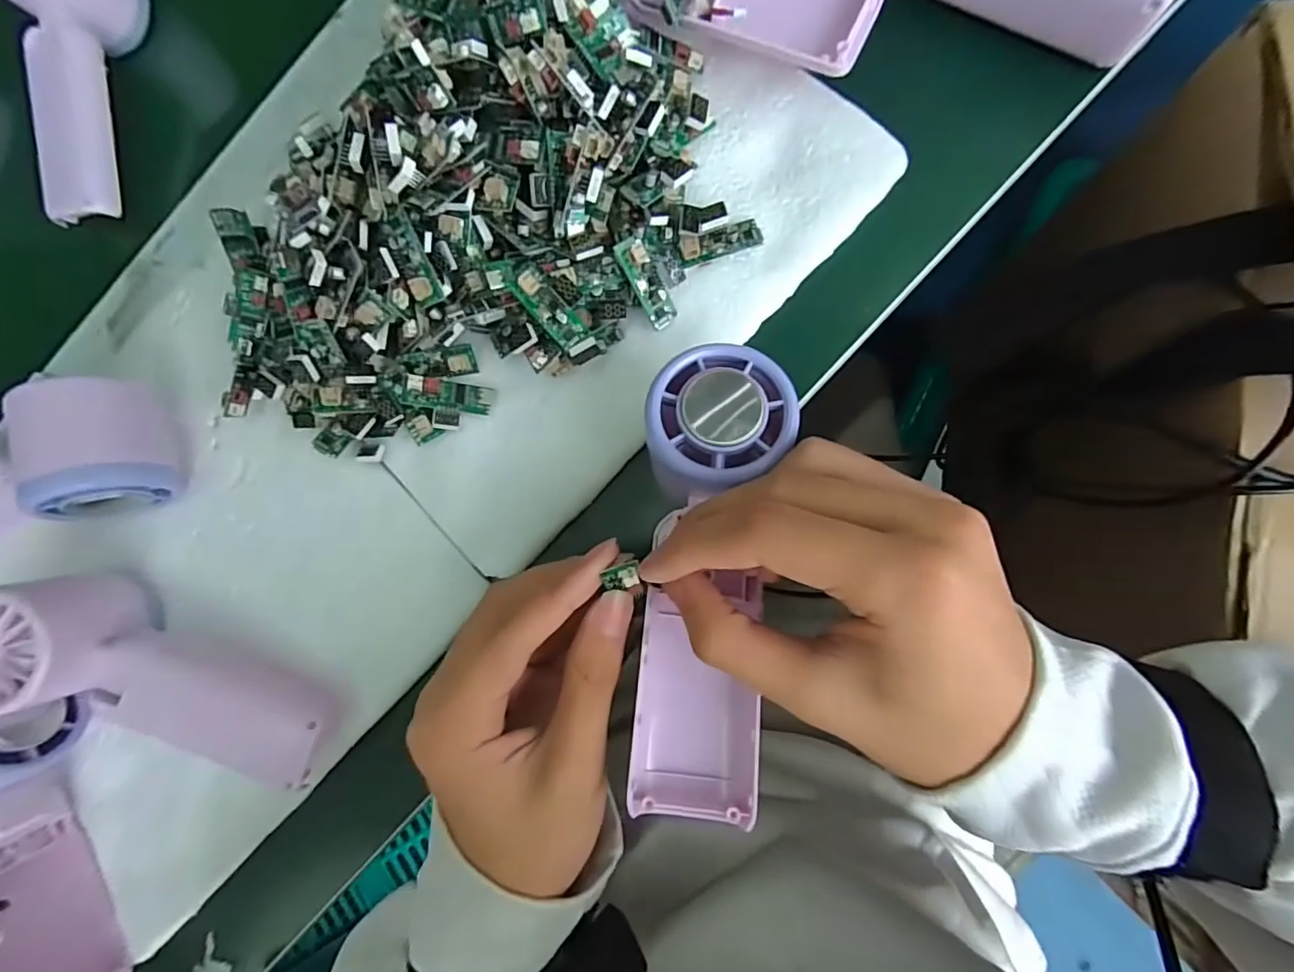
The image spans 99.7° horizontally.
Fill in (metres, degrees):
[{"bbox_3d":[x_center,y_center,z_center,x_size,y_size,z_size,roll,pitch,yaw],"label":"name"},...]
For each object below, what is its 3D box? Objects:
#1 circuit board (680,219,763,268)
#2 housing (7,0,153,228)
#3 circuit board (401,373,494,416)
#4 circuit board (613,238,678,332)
[{"bbox_3d":[0.033,-0.109,0.244,0.036,0.005,0.013,-14,115,2],"label":"circuit board"},{"bbox_3d":[-0.327,-0.230,0.311,0.044,0.070,0.151,0,86,10],"label":"housing"},{"bbox_3d":[-0.092,-0.042,0.254,0.039,0.005,0.014,6,88,-19],"label":"circuit board"},{"bbox_3d":[0.000,-0.089,0.240,0.013,0.006,0.039,-29,115,6],"label":"circuit board"}]

